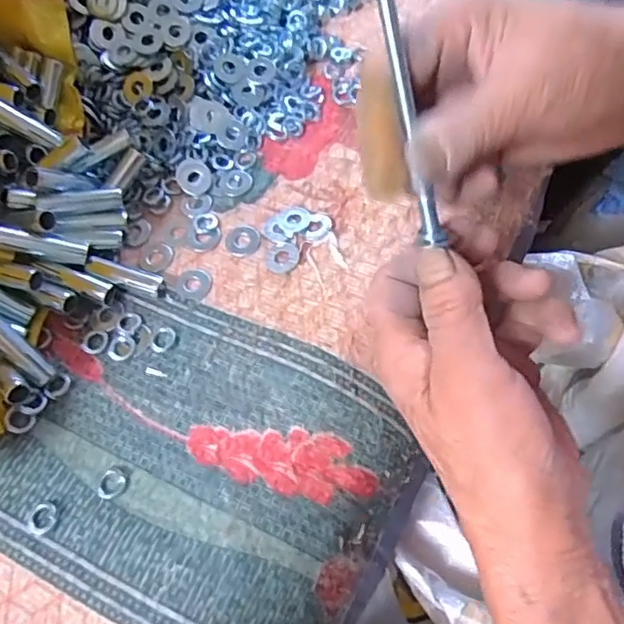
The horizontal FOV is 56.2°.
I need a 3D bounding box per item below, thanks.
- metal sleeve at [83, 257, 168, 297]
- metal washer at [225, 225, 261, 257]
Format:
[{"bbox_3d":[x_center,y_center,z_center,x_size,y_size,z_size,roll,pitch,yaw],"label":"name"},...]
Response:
[{"bbox_3d":[-0.097,-0.018,0.305,0.040,0.012,0.011,18,67,11],"label":"metal sleeve"},{"bbox_3d":[-0.038,-0.039,0.315,0.018,0.004,0.020,-23,66,-8],"label":"metal washer"}]

